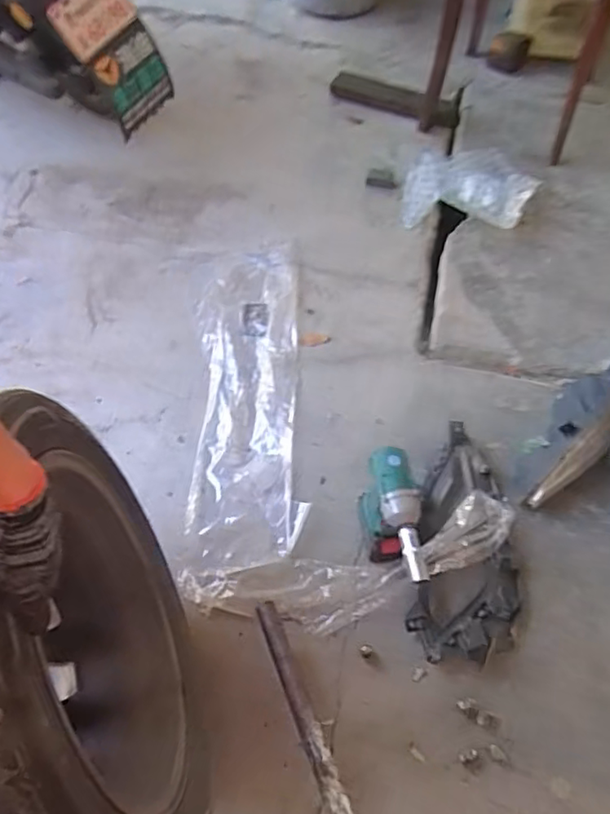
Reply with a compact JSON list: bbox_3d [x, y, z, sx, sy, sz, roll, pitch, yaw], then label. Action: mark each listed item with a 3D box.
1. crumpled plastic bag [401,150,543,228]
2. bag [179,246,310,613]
[{"bbox_3d":[0.429,-0.569,1.530,0.337,0.101,0.244,5,61,3],"label":"crumpled plastic bag"},{"bbox_3d":[-0.126,-0.013,1.264,0.222,0.023,0.808,-2,61,-1],"label":"bag"}]

